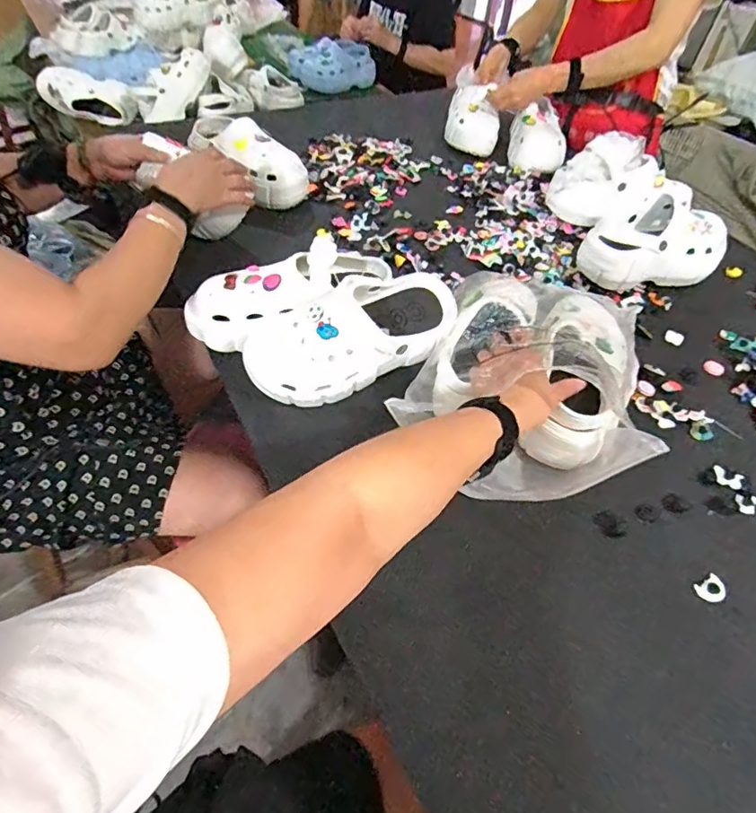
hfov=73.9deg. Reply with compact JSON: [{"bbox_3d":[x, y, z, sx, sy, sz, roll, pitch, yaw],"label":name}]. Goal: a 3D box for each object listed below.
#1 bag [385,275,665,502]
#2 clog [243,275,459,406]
[{"bbox_3d":[0.204,-0.052,0.600,0.249,0.125,0.352,25,51,17],"label":"bag"},{"bbox_3d":[-0.028,-0.081,0.593,0.239,0.131,0.090,-14,51,-17],"label":"clog"}]

